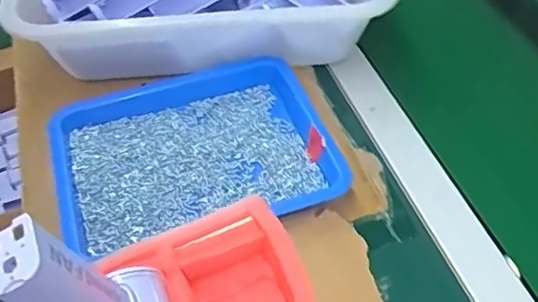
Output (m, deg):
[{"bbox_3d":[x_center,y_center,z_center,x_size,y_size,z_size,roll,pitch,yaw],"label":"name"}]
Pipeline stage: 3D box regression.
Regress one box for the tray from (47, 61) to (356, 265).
[{"bbox_3d":[-0.062,0.000,0.481,0.226,0.030,0.174,-13,50,-10],"label":"tray"}]

